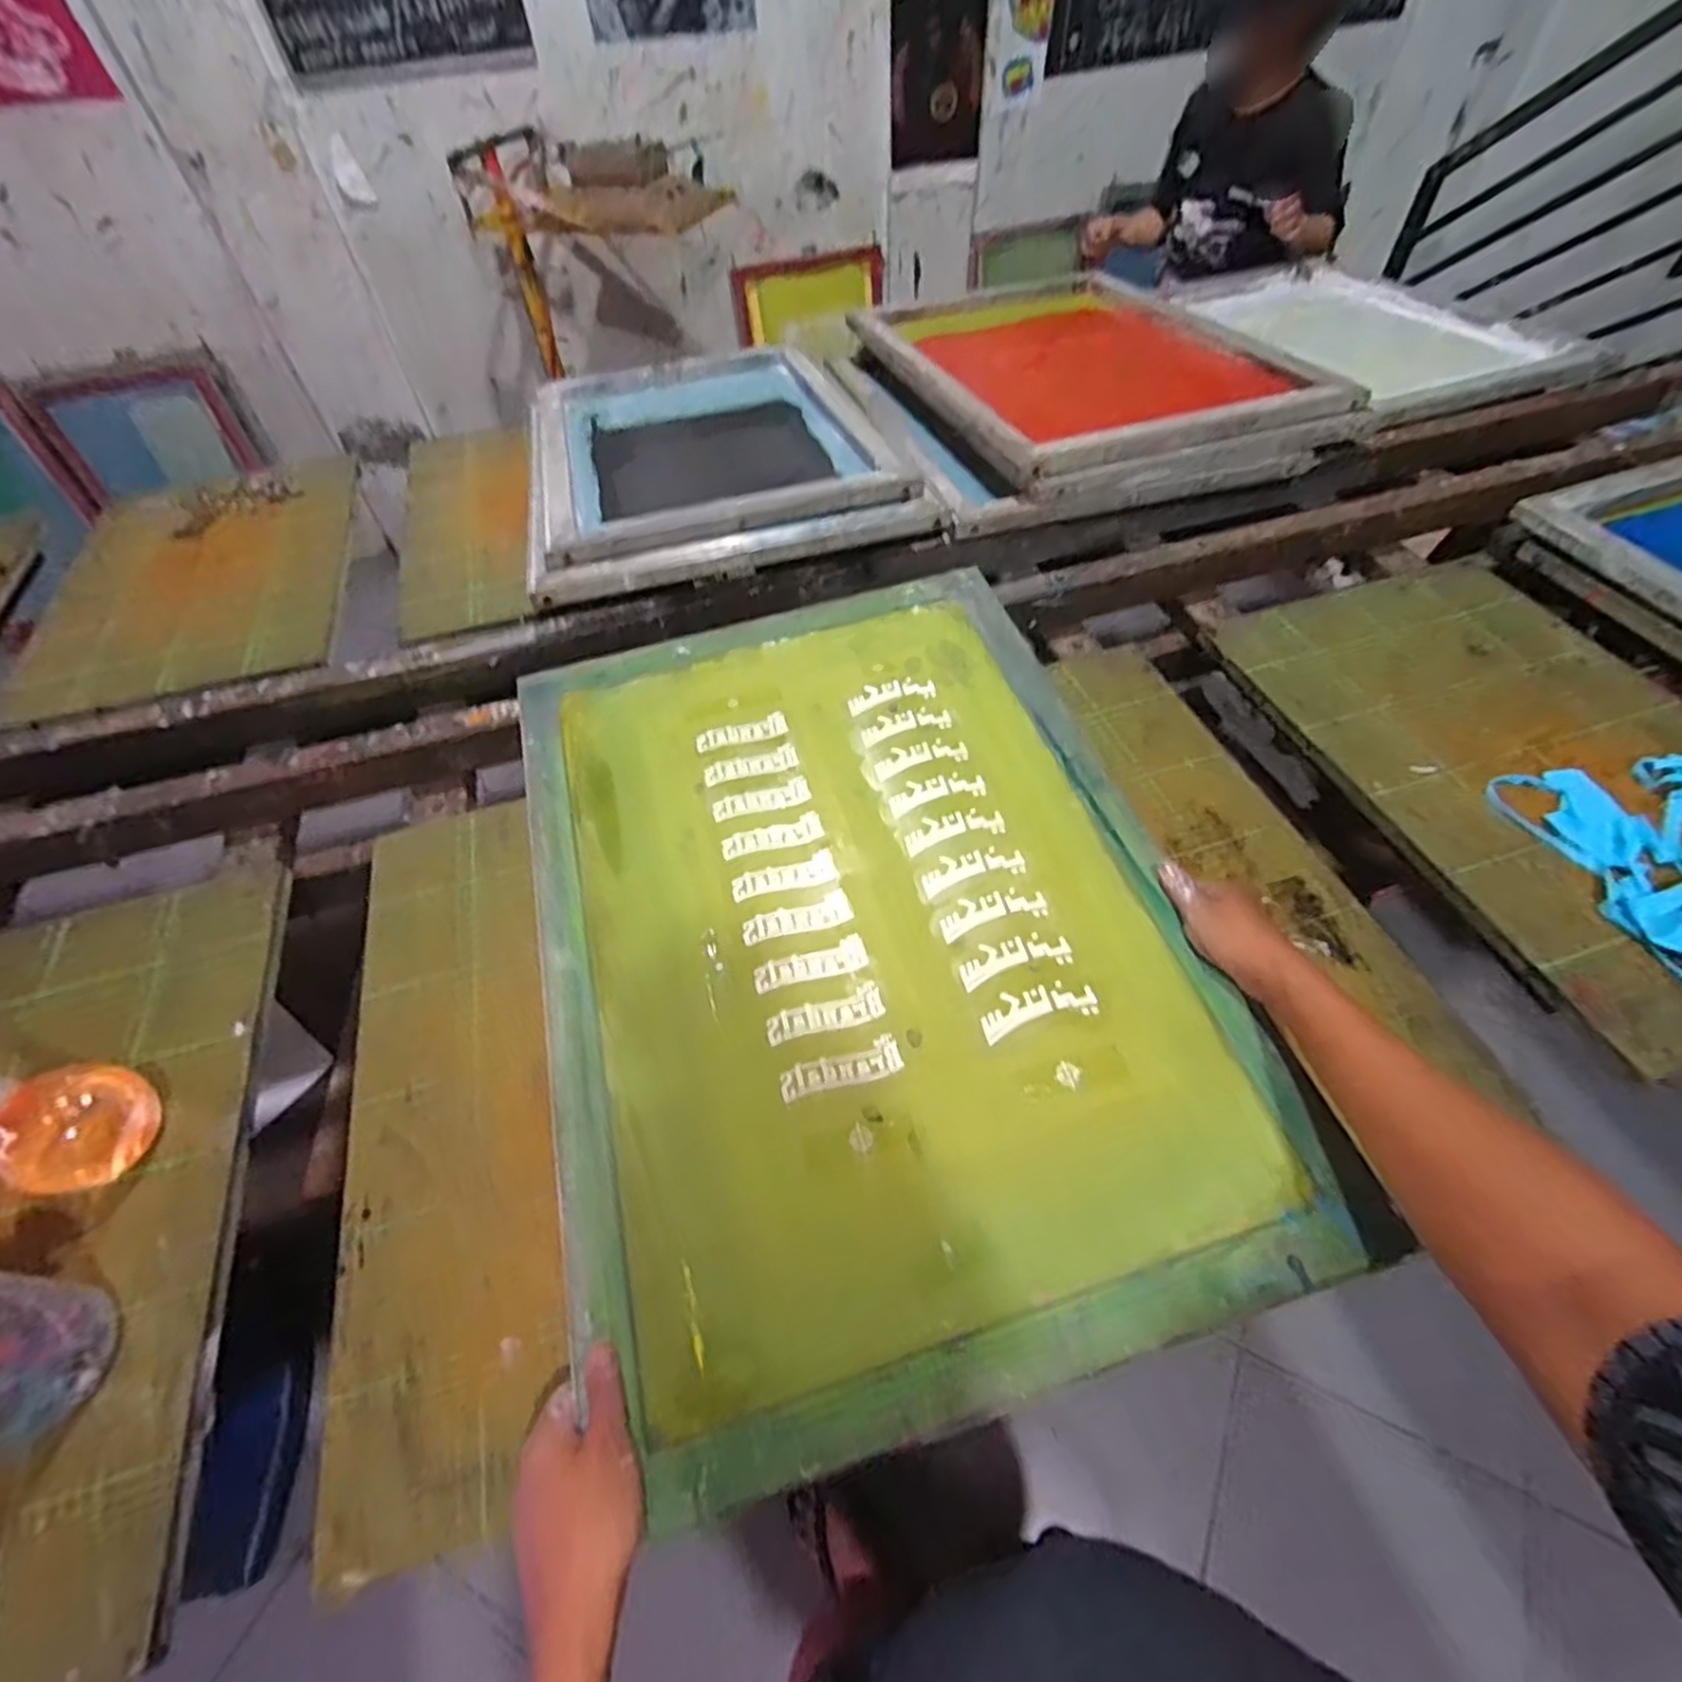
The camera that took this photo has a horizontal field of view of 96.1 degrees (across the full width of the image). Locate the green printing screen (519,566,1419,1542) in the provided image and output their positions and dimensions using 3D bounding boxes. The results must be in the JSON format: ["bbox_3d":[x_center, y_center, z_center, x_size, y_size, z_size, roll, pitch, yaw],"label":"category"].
[{"bbox_3d":[0.007,0.044,0.626,0.491,0.032,0.692,-15,54,-7],"label":"green printing screen"}]

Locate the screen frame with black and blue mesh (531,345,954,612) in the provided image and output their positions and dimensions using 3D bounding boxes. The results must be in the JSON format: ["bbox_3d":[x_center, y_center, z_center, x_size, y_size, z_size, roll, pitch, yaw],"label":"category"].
[{"bbox_3d":[-0.201,-0.594,1.128,0.495,0.057,0.699,-13,48,-8],"label":"screen frame with black and blue mesh"}]

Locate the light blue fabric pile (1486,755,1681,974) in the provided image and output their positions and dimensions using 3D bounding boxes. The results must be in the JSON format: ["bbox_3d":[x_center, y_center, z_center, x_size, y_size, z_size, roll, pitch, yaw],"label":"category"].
[{"bbox_3d":[0.762,0.008,0.680,0.213,0.024,0.218,-10,54,-3],"label":"light blue fabric pile"}]

